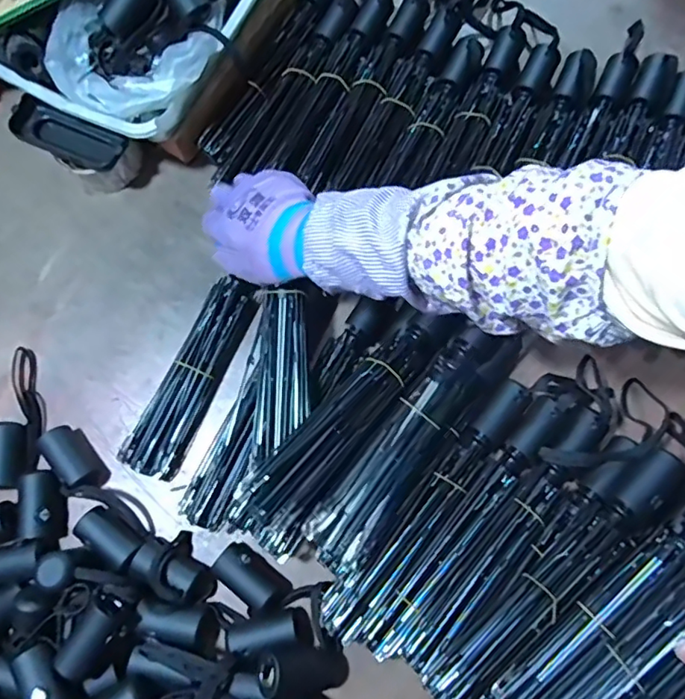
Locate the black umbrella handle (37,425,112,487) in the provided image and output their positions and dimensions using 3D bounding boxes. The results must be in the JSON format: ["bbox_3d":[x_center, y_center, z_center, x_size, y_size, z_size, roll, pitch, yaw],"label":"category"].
[{"bbox_3d":[-0.257,0.103,0.519,0.033,0.027,0.067,-40,75,-9],"label":"black umbrella handle"}]

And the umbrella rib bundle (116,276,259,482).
[{"bbox_3d":[-0.150,0.024,0.536,0.059,0.026,0.201,25,83,10],"label":"umbrella rib bundle"}]

